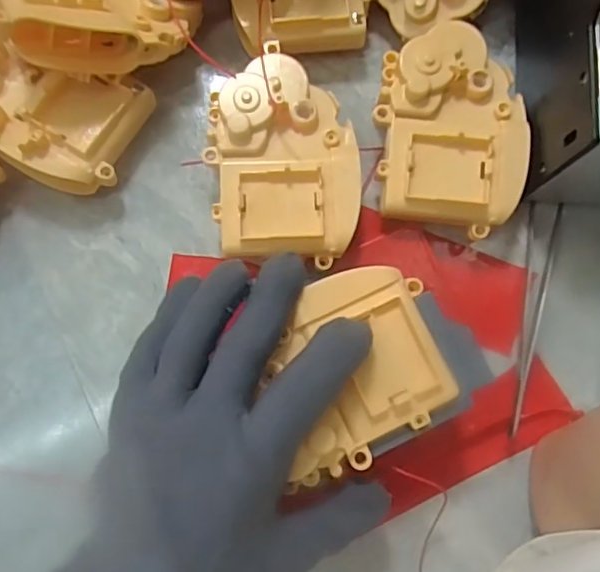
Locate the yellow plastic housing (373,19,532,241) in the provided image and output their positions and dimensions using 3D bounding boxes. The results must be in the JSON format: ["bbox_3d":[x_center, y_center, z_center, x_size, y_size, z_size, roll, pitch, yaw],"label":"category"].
[{"bbox_3d":[0.076,-0.078,0.290,0.071,0.037,0.100,5,82,0],"label":"yellow plastic housing"}]

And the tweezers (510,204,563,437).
[{"bbox_3d":[0.117,0.013,0.291,0.018,0.011,0.120,16,82,2],"label":"tweezers"}]

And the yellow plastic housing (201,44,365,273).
[{"bbox_3d":[-0.009,-0.063,0.287,0.075,0.037,0.106,2,82,0],"label":"yellow plastic housing"}]

